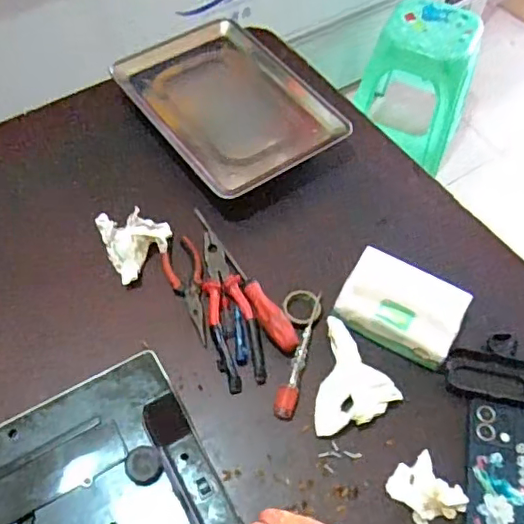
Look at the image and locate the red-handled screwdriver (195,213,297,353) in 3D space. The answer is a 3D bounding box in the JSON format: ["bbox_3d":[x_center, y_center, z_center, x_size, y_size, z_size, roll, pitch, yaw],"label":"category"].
[{"bbox_3d":[-0.029,0.017,0.726,0.030,0.025,0.247,-27,63,-18],"label":"red-handled screwdriver"}]

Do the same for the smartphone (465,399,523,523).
[{"bbox_3d":[0.261,0.231,0.606,0.074,0.009,0.161,12,58,5],"label":"smartphone"}]

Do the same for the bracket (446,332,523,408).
[{"bbox_3d":[0.292,0.130,0.673,0.137,0.021,0.092,14,58,7],"label":"bracket"}]

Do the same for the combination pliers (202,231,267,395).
[{"bbox_3d":[-0.043,0.054,0.700,0.054,0.024,0.208,-14,59,-11],"label":"combination pliers"}]

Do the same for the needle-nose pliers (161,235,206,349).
[{"bbox_3d":[-0.094,0.033,0.720,0.048,0.010,0.154,-14,59,-10],"label":"needle-nose pliers"}]

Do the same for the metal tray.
[{"bbox_3d":[-0.053,-0.247,0.858,0.236,0.029,0.329,-31,64,-19],"label":"metal tray"}]

